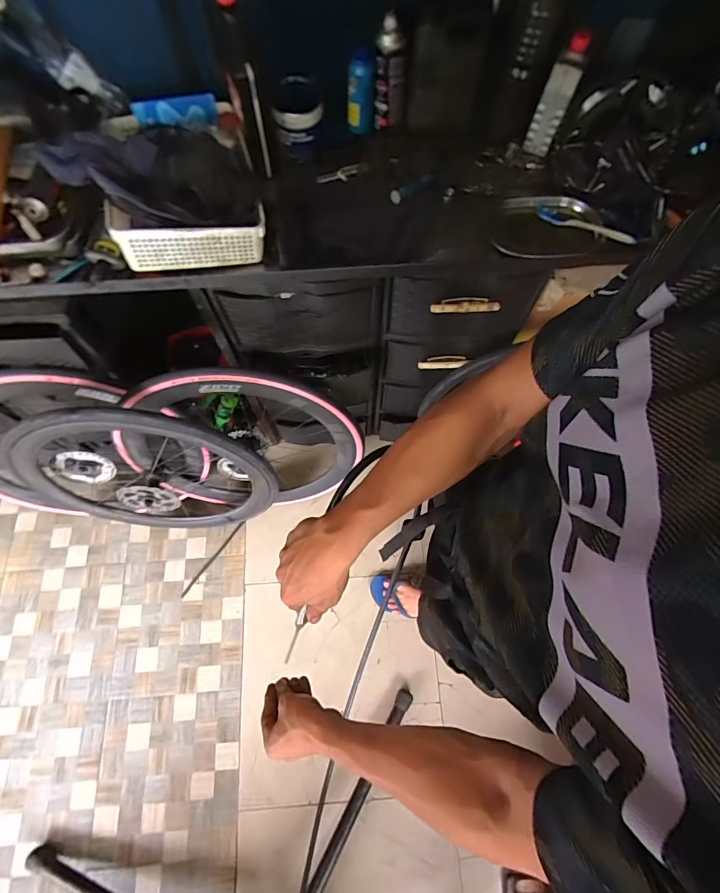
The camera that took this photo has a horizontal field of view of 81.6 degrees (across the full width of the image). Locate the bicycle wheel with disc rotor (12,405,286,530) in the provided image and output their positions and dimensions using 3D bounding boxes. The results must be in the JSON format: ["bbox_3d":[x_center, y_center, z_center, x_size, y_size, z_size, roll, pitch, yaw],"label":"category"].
[{"bbox_3d":[-0.568,0.094,1.153,0.649,0.625,0.129,2,69,1],"label":"bicycle wheel with disc rotor"}]

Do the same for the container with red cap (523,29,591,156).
[{"bbox_3d":[0.371,-0.657,0.788,0.054,0.169,0.055,24,71,8],"label":"container with red cap"}]

